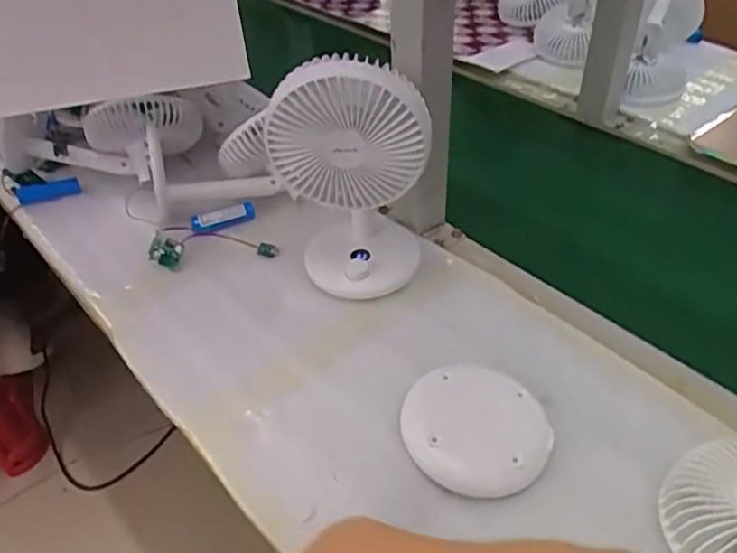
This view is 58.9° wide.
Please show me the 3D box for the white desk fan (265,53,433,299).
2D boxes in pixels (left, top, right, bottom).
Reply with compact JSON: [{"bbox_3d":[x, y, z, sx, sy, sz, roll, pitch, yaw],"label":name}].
[{"bbox_3d":[-0.009,-0.090,0.568,0.121,0.209,0.089,7,41,10],"label":"white desk fan"}]

